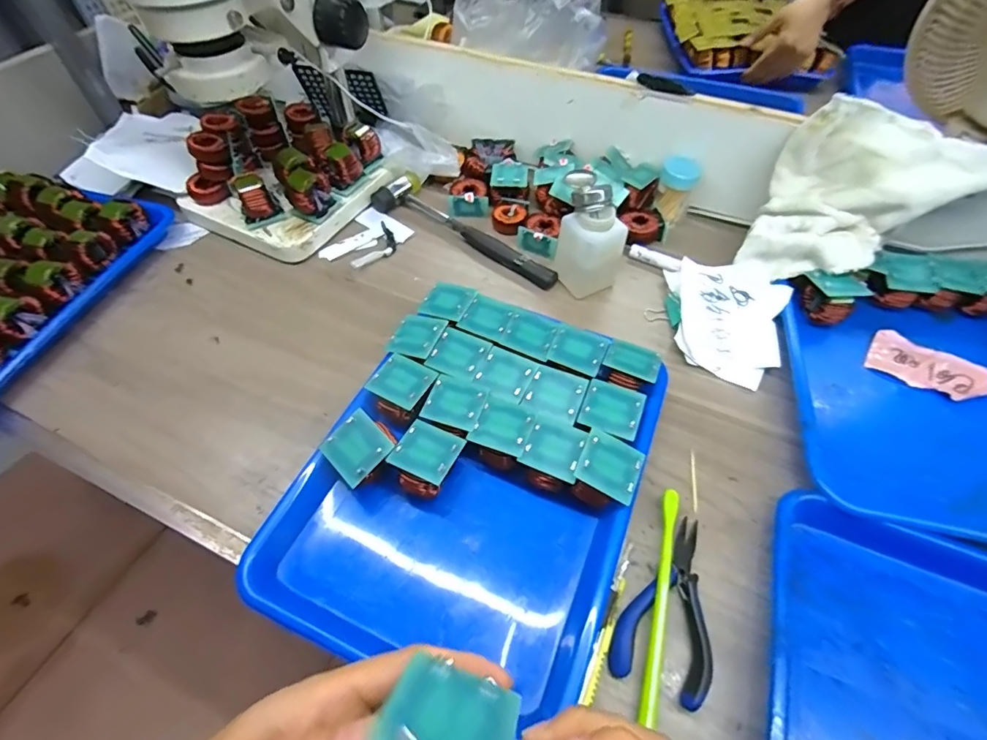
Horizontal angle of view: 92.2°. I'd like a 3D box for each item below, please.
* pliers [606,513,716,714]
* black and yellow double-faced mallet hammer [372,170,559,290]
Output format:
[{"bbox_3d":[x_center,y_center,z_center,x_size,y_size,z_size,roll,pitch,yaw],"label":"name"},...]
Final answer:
[{"bbox_3d":[0.128,0.165,0.343,0.063,0.019,0.121,19,56,13],"label":"pliers"},{"bbox_3d":[-0.043,-0.165,0.579,0.066,0.021,0.264,-38,63,-24],"label":"black and yellow double-faced mallet hammer"}]

